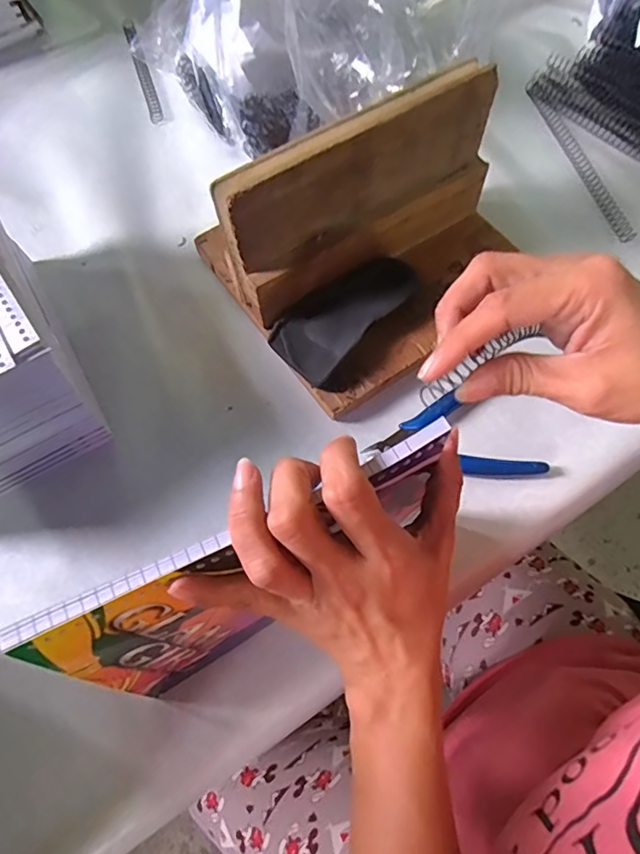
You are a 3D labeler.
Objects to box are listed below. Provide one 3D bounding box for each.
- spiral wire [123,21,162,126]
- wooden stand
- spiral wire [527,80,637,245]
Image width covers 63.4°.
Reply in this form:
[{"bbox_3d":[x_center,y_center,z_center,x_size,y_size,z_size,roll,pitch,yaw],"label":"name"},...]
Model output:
[{"bbox_3d":[-0.187,-0.376,0.540,0.013,0.010,0.158,-18,69,-6],"label":"spiral wire"},{"bbox_3d":[0.042,-0.146,0.376,0.210,0.126,0.176,-36,71,-12],"label":"wooden stand"},{"bbox_3d":[0.238,-0.252,0.479,0.014,0.007,0.205,-14,68,-4],"label":"spiral wire"}]

